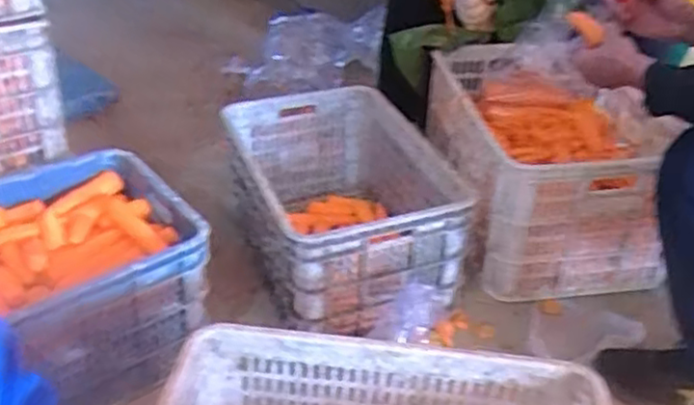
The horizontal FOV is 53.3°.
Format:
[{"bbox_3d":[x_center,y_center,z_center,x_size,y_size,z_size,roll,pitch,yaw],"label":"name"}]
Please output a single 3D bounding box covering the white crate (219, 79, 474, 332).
[{"bbox_3d":[-0.019,-0.001,1.426,0.363,0.251,0.538,-10,35,-17],"label":"white crate"}]

